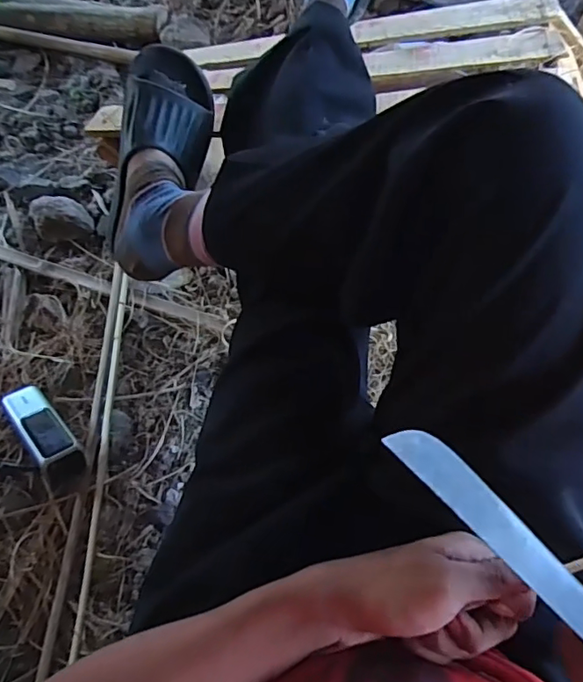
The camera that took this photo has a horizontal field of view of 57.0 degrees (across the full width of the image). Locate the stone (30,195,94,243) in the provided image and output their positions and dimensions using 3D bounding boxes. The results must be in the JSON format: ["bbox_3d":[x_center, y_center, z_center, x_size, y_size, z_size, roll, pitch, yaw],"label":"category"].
[{"bbox_3d":[-0.411,-0.223,0.954,0.089,0.057,0.069,-28,60,-13],"label":"stone"}]

